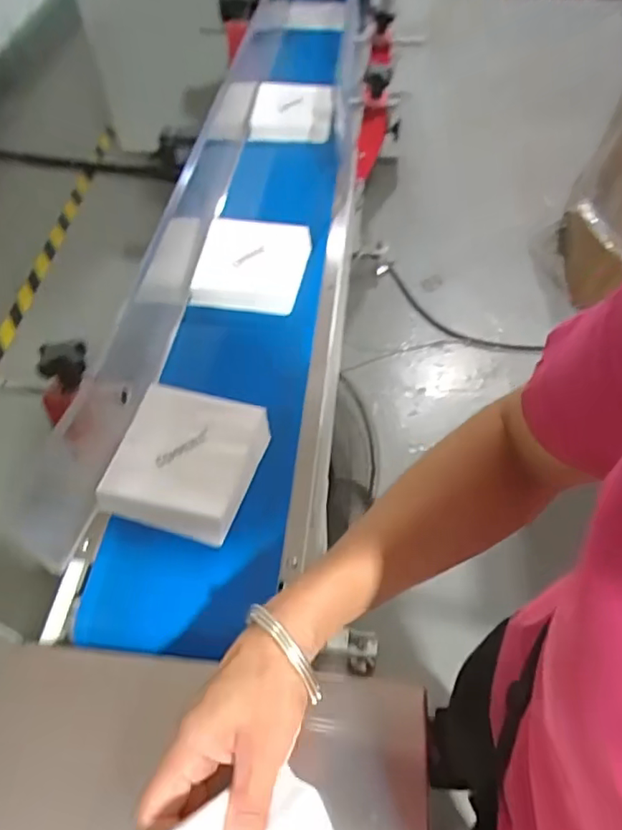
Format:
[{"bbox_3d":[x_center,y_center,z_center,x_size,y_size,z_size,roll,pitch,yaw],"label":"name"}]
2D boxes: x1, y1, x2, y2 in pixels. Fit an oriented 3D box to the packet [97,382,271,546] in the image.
[{"bbox_3d":[-0.108,0.038,0.509,0.122,0.027,0.128,14,56,11],"label":"packet"}]

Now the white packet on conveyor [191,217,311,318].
[{"bbox_3d":[-0.068,-0.177,0.663,0.120,0.042,0.115,6,55,6],"label":"white packet on conveyor"}]

